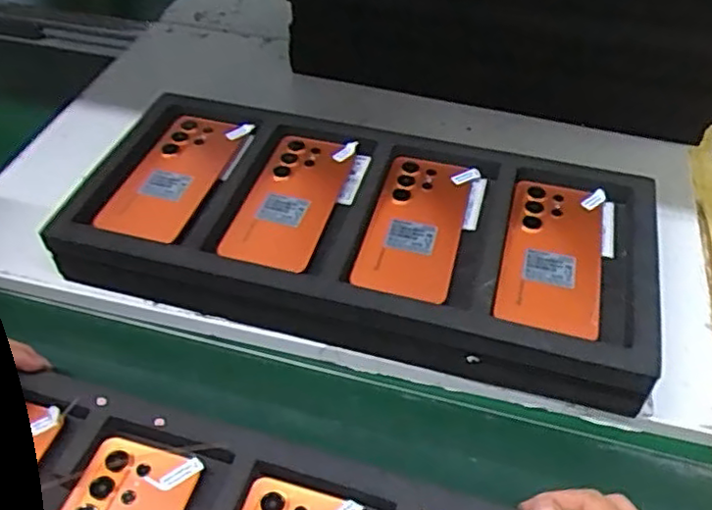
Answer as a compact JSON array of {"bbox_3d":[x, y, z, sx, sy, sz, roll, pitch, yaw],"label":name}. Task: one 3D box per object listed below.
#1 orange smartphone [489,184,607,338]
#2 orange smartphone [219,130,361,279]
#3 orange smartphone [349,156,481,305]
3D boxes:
[{"bbox_3d":[0.162,-0.002,0.530,0.080,0.009,0.160,12,48,11],"label":"orange smartphone"},{"bbox_3d":[-0.057,-0.048,0.573,0.077,0.012,0.170,12,48,11],"label":"orange smartphone"},{"bbox_3d":[0.051,-0.026,0.550,0.077,0.016,0.170,12,48,11],"label":"orange smartphone"}]

